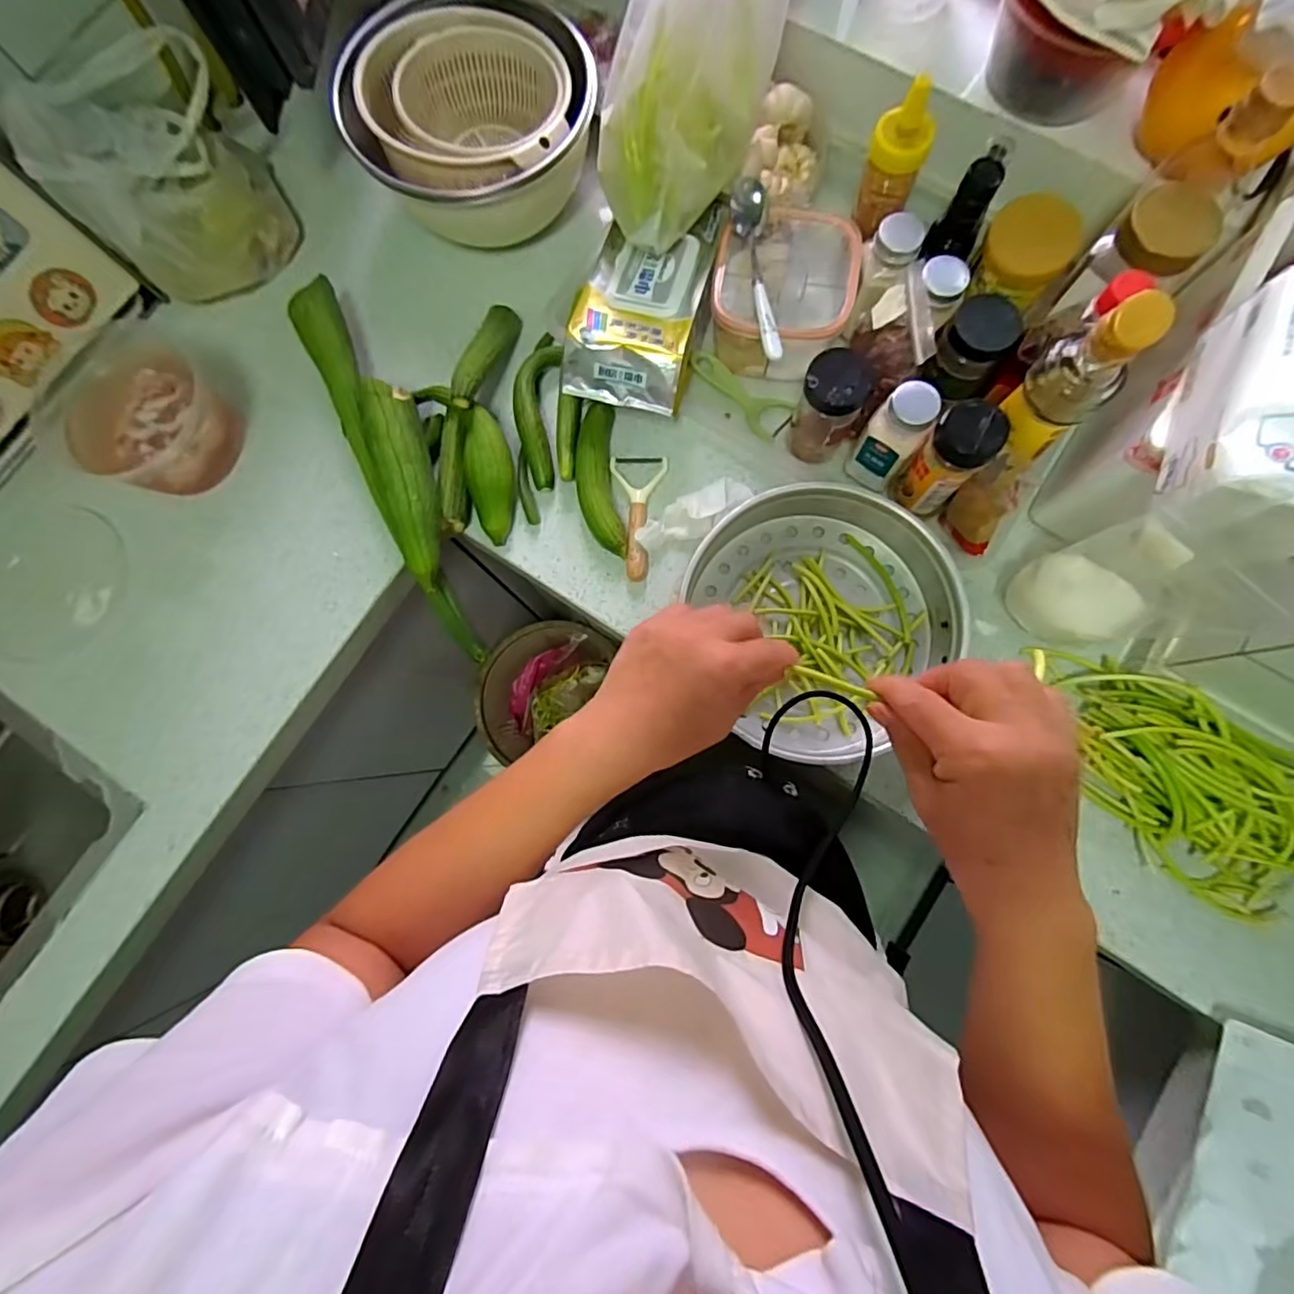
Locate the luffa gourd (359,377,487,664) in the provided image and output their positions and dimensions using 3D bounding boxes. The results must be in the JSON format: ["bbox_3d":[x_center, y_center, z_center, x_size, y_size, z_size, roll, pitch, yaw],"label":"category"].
[{"bbox_3d":[-0.232,-0.123,0.595,0.058,0.066,0.293,-16,94,2],"label":"luffa gourd"}]

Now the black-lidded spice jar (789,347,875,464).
[{"bbox_3d":[0.173,-0.226,0.571,0.057,0.124,0.048,32,86,7],"label":"black-lidded spice jar"}]

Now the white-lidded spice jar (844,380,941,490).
[{"bbox_3d":[0.234,-0.200,0.567,0.049,0.111,0.056,32,86,7],"label":"white-lidded spice jar"}]

